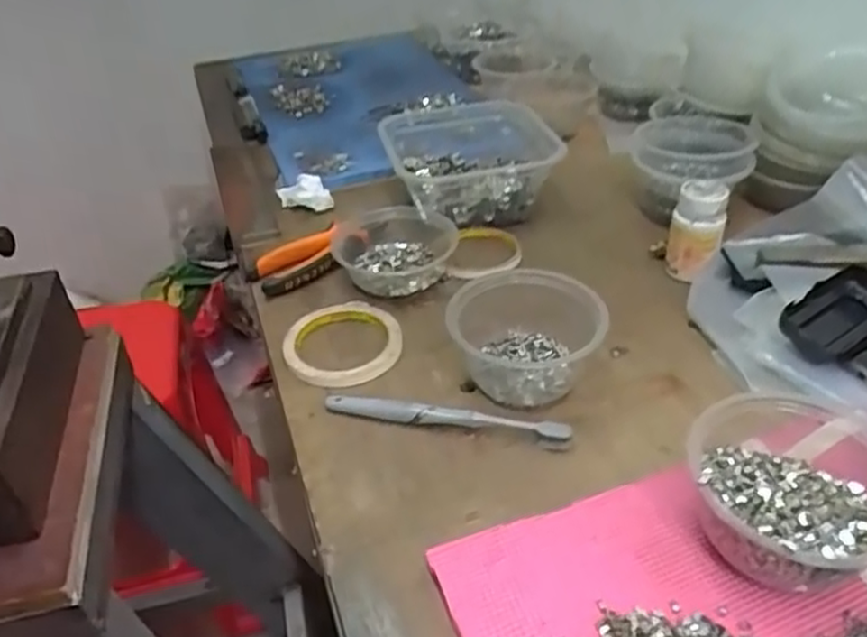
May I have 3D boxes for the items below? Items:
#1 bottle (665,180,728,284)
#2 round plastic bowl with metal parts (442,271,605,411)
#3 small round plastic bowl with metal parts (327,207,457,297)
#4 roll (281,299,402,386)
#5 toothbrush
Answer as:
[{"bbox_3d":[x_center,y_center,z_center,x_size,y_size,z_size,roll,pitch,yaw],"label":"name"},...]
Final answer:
[{"bbox_3d":[0.234,-0.079,0.622,0.043,0.073,0.041,2,38,11],"label":"bottle"},{"bbox_3d":[0.070,0.013,0.537,0.116,0.064,0.101,-3,37,5],"label":"round plastic bowl with metal parts"},{"bbox_3d":[-0.038,-0.070,0.671,0.117,0.035,0.121,-4,37,3],"label":"small round plastic bowl with metal parts"},{"bbox_3d":[-0.074,0.014,0.587,0.092,0.013,0.106,2,38,12],"label":"roll"},{"bbox_3d":[0.008,0.070,0.510,0.179,0.017,0.020,5,39,15],"label":"toothbrush"}]

